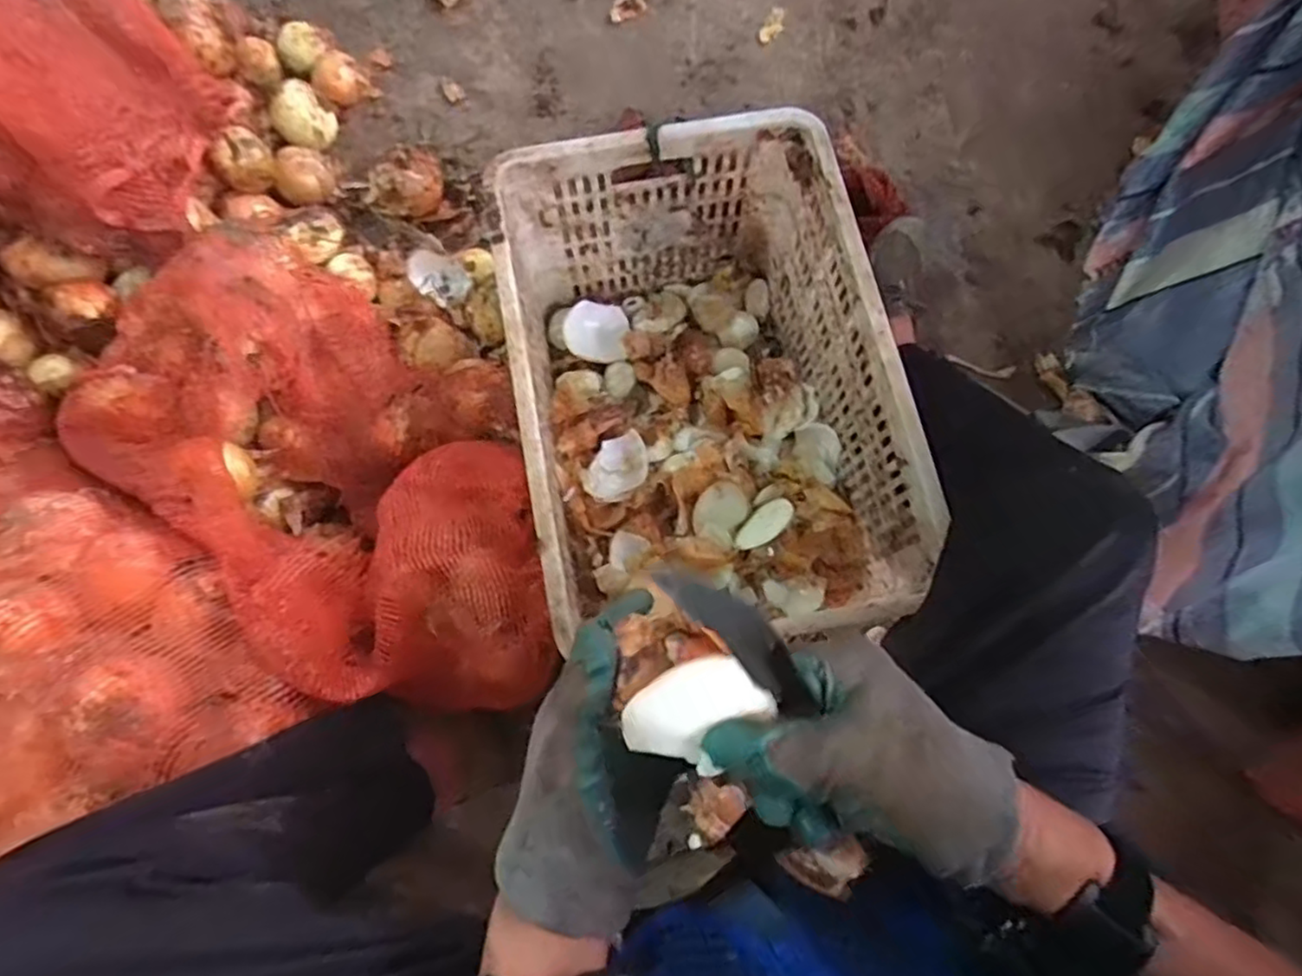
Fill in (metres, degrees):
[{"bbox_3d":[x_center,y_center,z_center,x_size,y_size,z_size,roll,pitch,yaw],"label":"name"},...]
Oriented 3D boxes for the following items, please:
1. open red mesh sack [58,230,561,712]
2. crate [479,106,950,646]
[{"bbox_3d":[-0.337,-0.036,0.731,0.608,0.172,0.345,37,79,9],"label":"open red mesh sack"},{"bbox_3d":[0.051,-0.091,0.772,0.351,0.304,0.511,-11,76,-2],"label":"crate"}]

